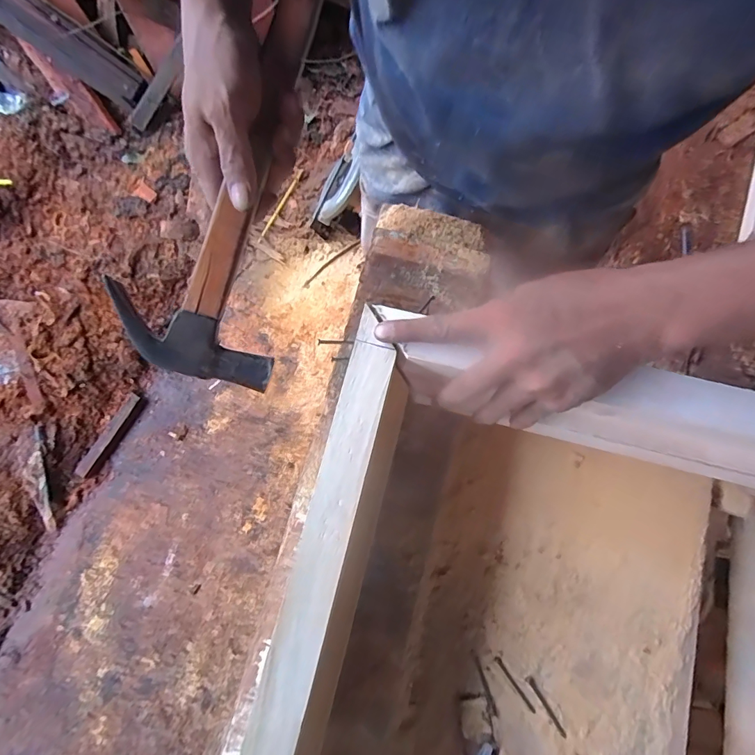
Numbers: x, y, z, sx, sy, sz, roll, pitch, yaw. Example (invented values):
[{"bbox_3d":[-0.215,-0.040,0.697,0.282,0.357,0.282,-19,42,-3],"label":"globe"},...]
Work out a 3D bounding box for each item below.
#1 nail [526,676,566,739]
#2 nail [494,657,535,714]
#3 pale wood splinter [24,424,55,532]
[{"bbox_3d":[0.140,0.273,0.349,0.006,0.004,0.050,-33,81,-8],"label":"nail"},{"bbox_3d":[0.115,0.259,0.353,0.005,0.004,0.050,-34,81,-8],"label":"nail"},{"bbox_3d":[-0.914,0.275,1.134,0.042,0.028,0.291,-3,96,-2],"label":"pale wood splinter"}]

